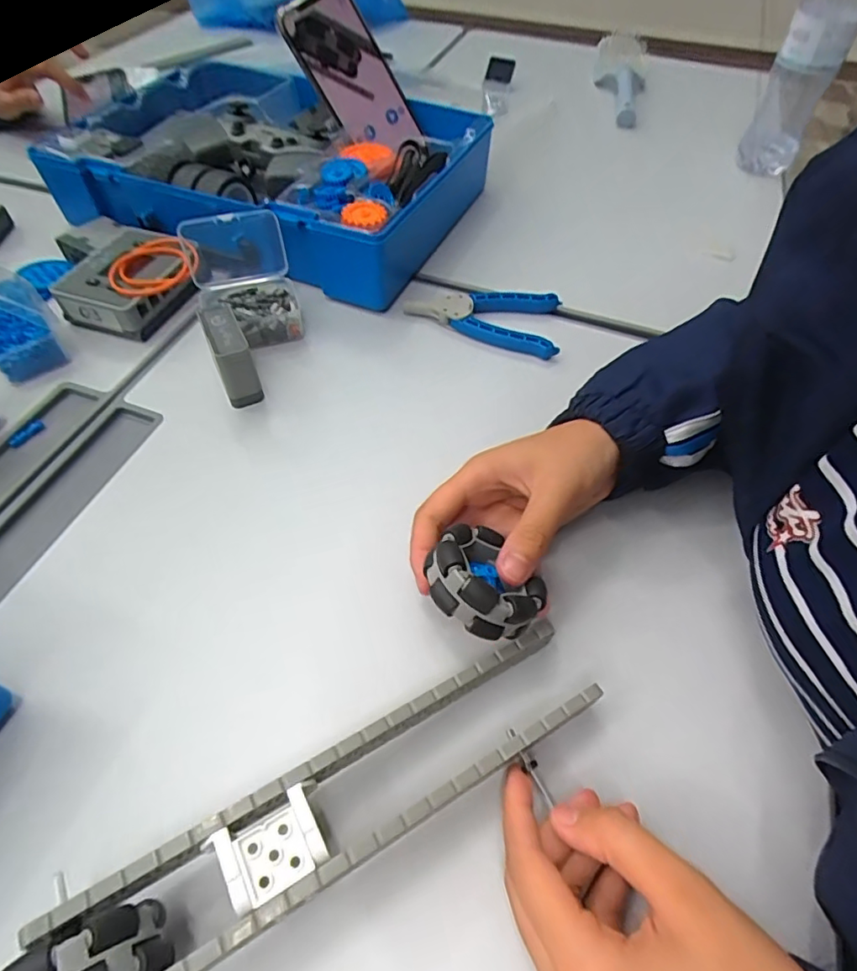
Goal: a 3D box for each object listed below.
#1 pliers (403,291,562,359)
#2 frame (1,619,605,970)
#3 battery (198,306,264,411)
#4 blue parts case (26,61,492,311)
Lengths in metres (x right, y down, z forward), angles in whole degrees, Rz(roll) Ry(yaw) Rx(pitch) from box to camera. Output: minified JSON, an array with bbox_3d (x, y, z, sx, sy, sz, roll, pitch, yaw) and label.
[{"bbox_3d":[0.049,-0.147,0.464,0.127,0.020,0.064,18,56,11],"label":"pliers"},{"bbox_3d":[-0.039,0.144,0.243,0.254,0.053,0.051,-20,57,-26],"label":"frame"},{"bbox_3d":[-0.143,-0.094,0.398,0.024,0.059,0.051,-21,57,-15],"label":"battery"},{"bbox_3d":[-0.163,-0.317,0.540,0.397,0.074,0.248,22,57,14],"label":"blue parts case"}]

